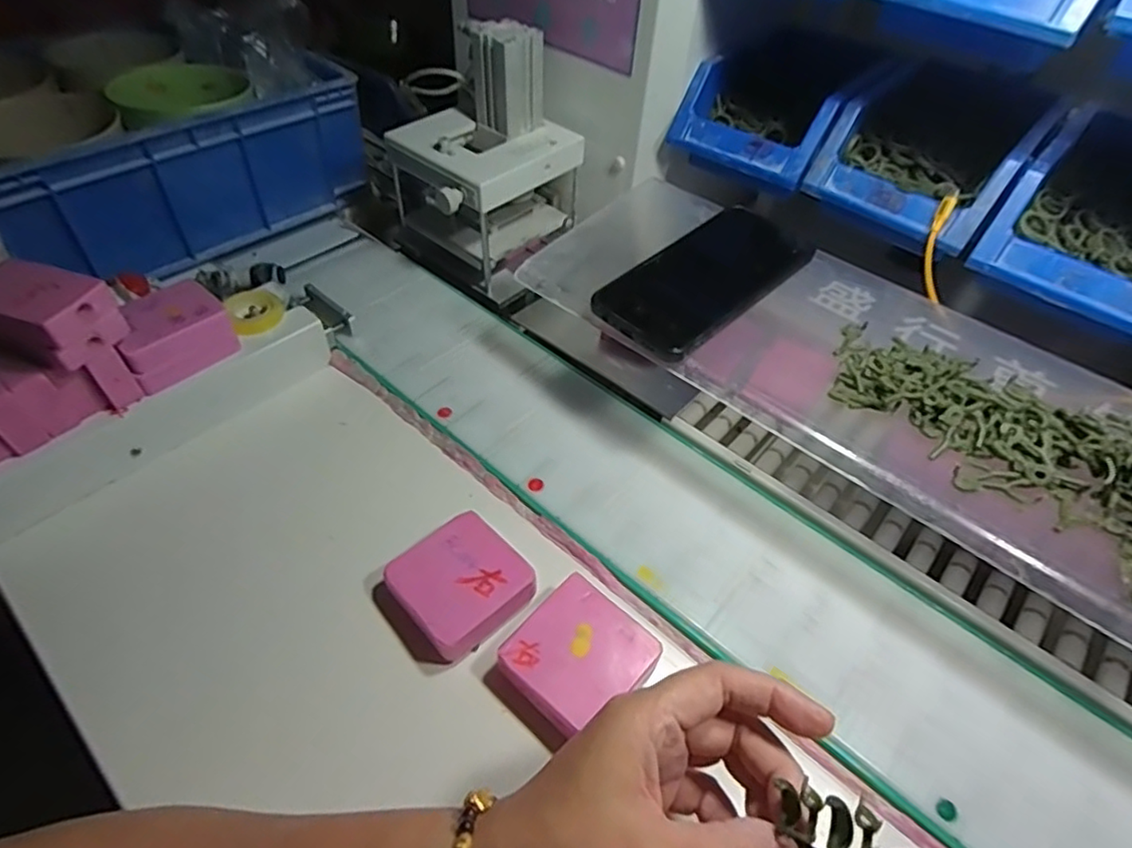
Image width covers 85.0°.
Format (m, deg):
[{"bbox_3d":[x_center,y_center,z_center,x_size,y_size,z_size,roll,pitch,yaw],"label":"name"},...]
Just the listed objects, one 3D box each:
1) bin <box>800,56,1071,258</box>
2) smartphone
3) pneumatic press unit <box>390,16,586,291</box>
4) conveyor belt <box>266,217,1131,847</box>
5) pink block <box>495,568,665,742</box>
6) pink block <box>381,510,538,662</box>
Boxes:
[{"bbox_3d":[0.290,-0.220,0.470,0.122,0.066,0.210,35,55,24],"label":"bin"},{"bbox_3d":[0.098,-0.102,0.429,0.157,0.014,0.074,-36,68,-27],"label":"smartphone"},{"bbox_3d":[-0.069,-0.244,0.558,0.112,0.180,0.162,36,56,25],"label":"pneumatic press unit"},{"bbox_3d":[0.065,0.058,0.418,0.833,0.021,0.122,35,55,24],"label":"conveyor belt"},{"bbox_3d":[0.007,0.130,0.343,0.067,0.020,0.070,34,55,23],"label":"pink block"},{"bbox_3d":[-0.064,0.094,0.368,0.070,0.022,0.071,-34,59,-29],"label":"pink block"}]

